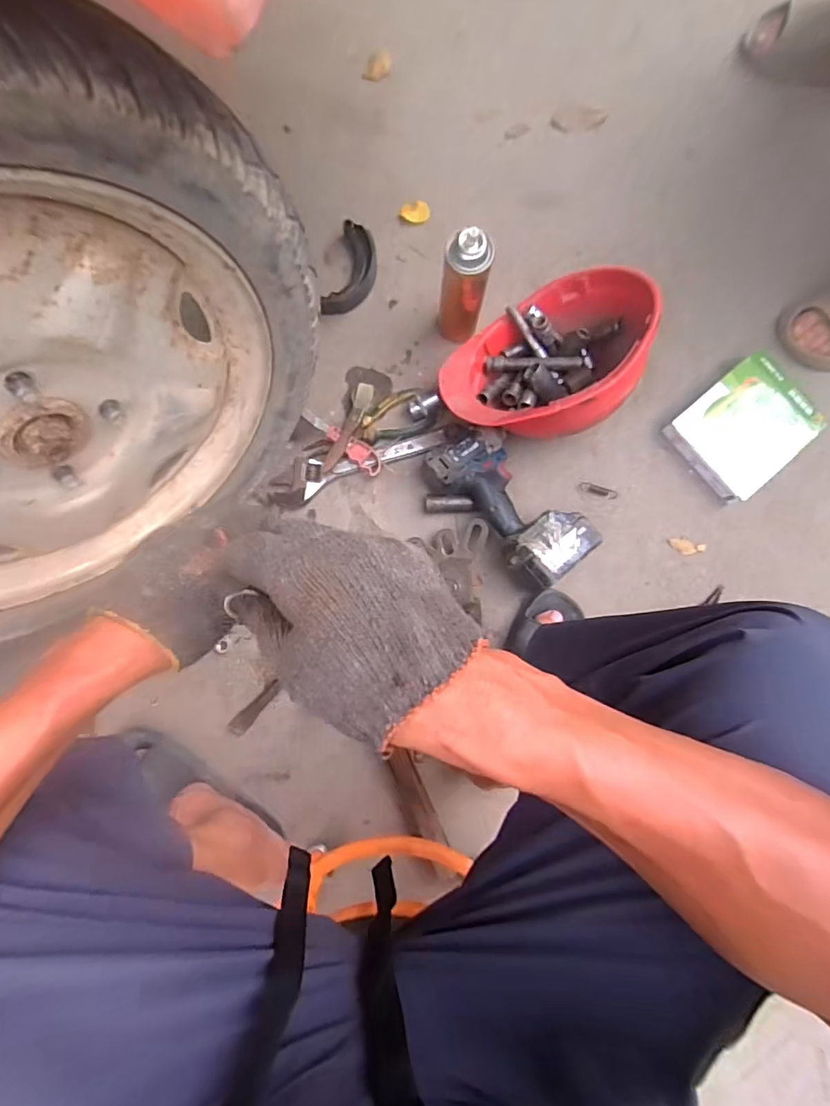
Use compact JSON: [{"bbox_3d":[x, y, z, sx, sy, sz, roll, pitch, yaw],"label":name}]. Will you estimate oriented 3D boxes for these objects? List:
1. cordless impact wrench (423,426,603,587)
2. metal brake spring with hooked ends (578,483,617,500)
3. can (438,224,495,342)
[{"bbox_3d":[0.126,-0.074,0.735,0.119,0.079,0.260,-42,87,-4],"label":"cordless impact wrench"},{"bbox_3d":[0.267,-0.092,0.774,0.055,0.004,0.013,22,99,11],"label":"metal brake spring with hooked ends"},{"bbox_3d":[0.062,-0.336,0.682,0.057,0.166,0.052,13,85,0],"label":"can"}]

